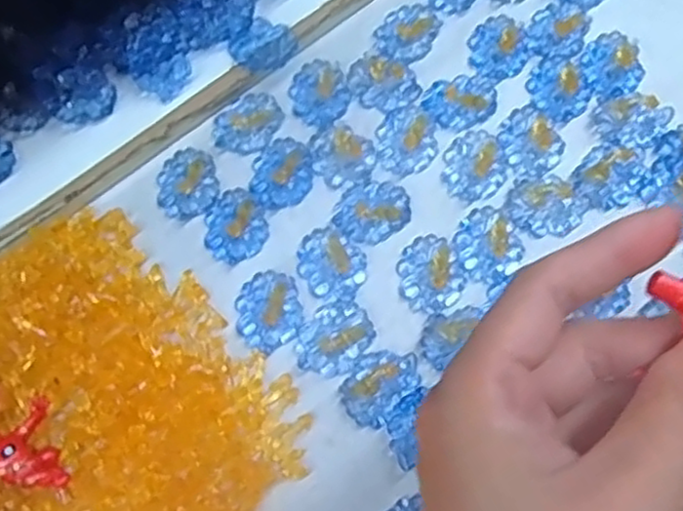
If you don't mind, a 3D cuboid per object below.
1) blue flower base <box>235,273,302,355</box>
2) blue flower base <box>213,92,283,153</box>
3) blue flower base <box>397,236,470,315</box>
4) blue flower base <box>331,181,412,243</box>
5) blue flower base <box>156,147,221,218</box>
[{"bbox_3d":[-0.034,0.025,0.329,0.031,0.011,0.035,-18,68,-3],"label":"blue flower base"},{"bbox_3d":[-0.048,-0.067,0.363,0.038,0.004,0.031,-34,70,-10],"label":"blue flower base"},{"bbox_3d":[0.041,0.008,0.331,0.031,0.011,0.035,-28,75,-2],"label":"blue flower base"},{"bbox_3d":[0.015,-0.022,0.345,0.037,0.006,0.031,-33,70,-9],"label":"blue flower base"},{"bbox_3d":[-0.077,-0.036,0.353,0.030,0.008,0.034,-15,68,-2],"label":"blue flower base"}]

